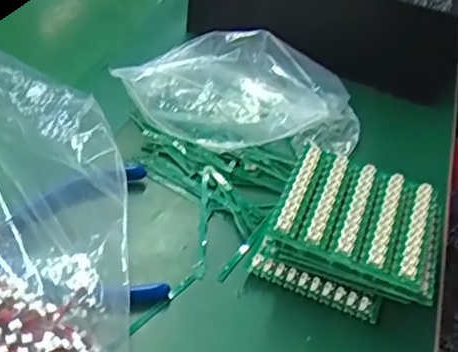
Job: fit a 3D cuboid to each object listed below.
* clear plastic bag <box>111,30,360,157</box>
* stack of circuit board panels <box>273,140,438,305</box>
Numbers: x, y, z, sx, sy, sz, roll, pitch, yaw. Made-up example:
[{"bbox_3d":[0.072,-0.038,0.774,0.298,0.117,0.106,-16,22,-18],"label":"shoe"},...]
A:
[{"bbox_3d":[0.013,-0.058,0.445,0.174,0.059,0.080,9,43,2],"label":"clear plastic bag"},{"bbox_3d":[0.080,0.033,0.368,0.096,0.045,0.082,19,45,12],"label":"stack of circuit board panels"}]

